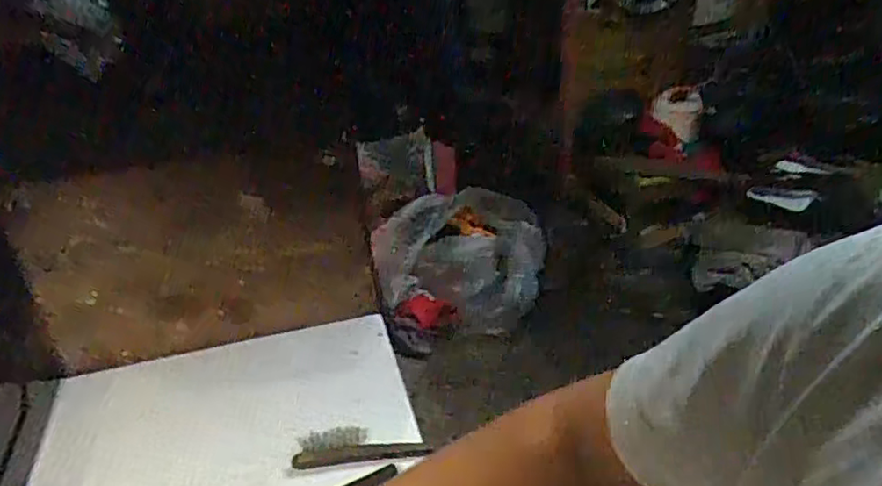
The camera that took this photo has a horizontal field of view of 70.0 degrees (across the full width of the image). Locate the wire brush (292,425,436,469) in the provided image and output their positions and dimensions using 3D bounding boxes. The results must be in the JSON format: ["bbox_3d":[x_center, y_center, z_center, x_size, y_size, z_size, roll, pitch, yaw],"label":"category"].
[{"bbox_3d":[-0.111,0.281,0.896,0.190,0.017,0.054,-6,31,-3],"label":"wire brush"}]

